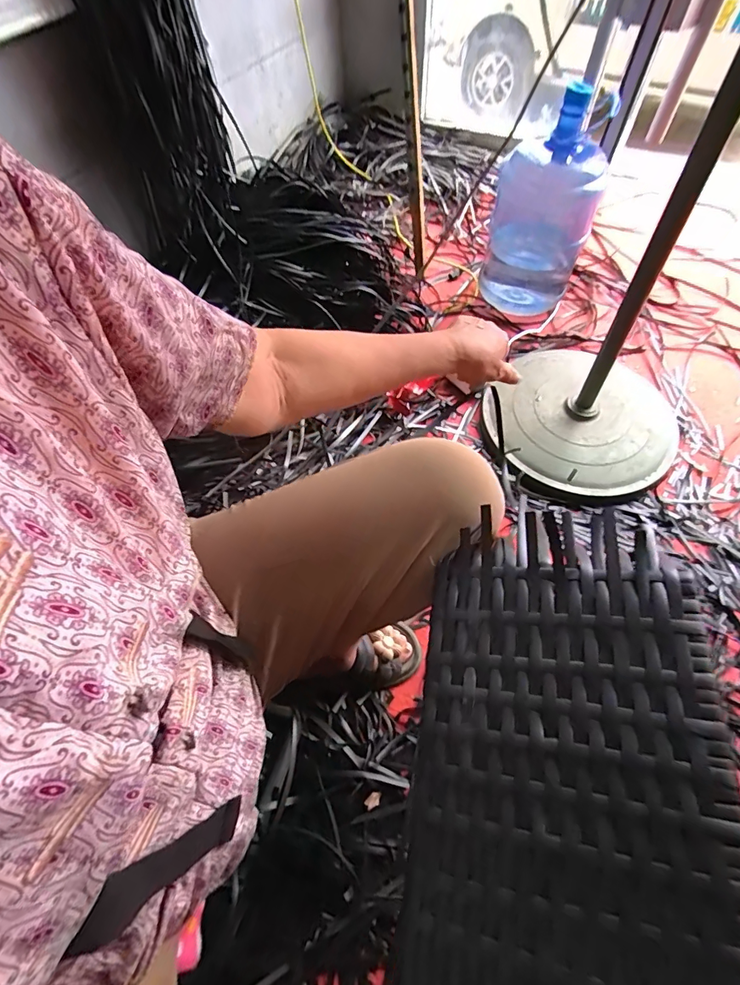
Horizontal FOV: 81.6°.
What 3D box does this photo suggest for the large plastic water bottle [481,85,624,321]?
[{"bbox_3d":[0.443,-0.728,1.098,0.241,0.458,0.225,20,62,13],"label":"large plastic water bottle"}]

